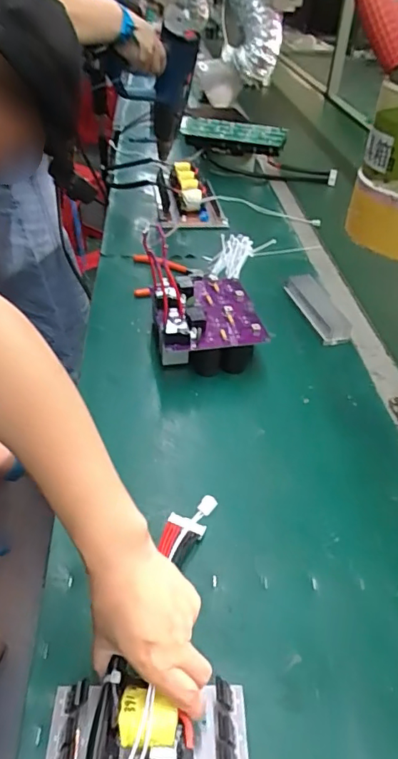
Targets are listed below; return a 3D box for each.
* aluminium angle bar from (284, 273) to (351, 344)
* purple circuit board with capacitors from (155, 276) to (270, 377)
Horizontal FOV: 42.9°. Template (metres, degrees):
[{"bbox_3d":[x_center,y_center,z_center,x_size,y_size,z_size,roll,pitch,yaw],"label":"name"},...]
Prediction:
[{"bbox_3d":[0.182,-0.113,0.796,0.050,0.033,0.150,-7,40,-12],"label":"aluminium angle bar"},{"bbox_3d":[0.011,-0.076,0.714,0.135,0.076,0.152,-6,40,-11],"label":"purple circuit board with capacitors"}]

